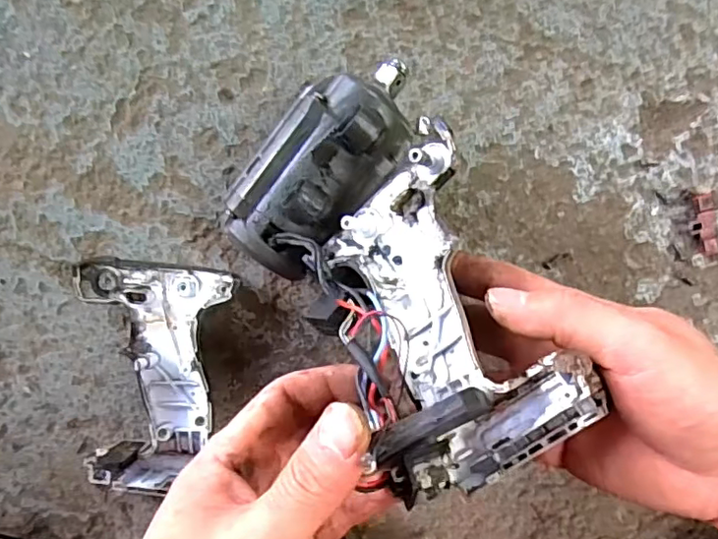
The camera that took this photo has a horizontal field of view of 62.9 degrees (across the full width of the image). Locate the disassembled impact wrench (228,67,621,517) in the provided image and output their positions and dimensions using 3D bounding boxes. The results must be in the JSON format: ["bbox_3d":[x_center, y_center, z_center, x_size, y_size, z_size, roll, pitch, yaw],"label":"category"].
[{"bbox_3d":[0.010,-0.002,0.285,0.115,0.076,0.211,-28,67,2],"label":"disassembled impact wrench"}]

